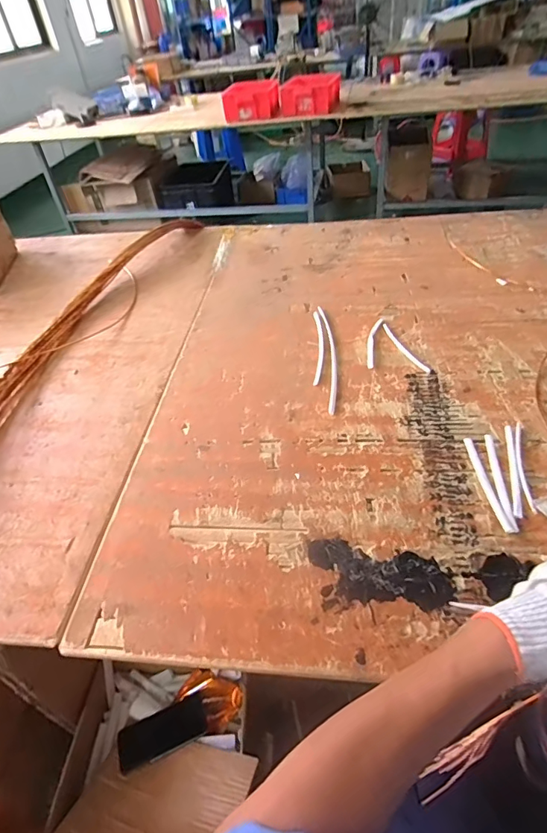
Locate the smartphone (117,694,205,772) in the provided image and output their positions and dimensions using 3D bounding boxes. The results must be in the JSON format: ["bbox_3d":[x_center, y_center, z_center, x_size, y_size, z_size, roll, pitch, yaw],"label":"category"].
[{"bbox_3d":[-0.211,0.600,0.858,0.164,0.010,0.084,-18,34,-17],"label":"smartphone"}]

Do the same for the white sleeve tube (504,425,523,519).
[{"bbox_3d":[0.336,0.073,0.633,0.012,0.012,0.167,8,45,15],"label":"white sleeve tube"}]

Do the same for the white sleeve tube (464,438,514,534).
[{"bbox_3d":[0.295,0.087,0.624,0.014,0.012,0.167,-4,43,4],"label":"white sleeve tube"}]

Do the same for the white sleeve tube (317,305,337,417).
[{"bbox_3d":[0.106,-0.120,0.864,0.024,0.006,0.328,-3,44,4],"label":"white sleeve tube"}]

